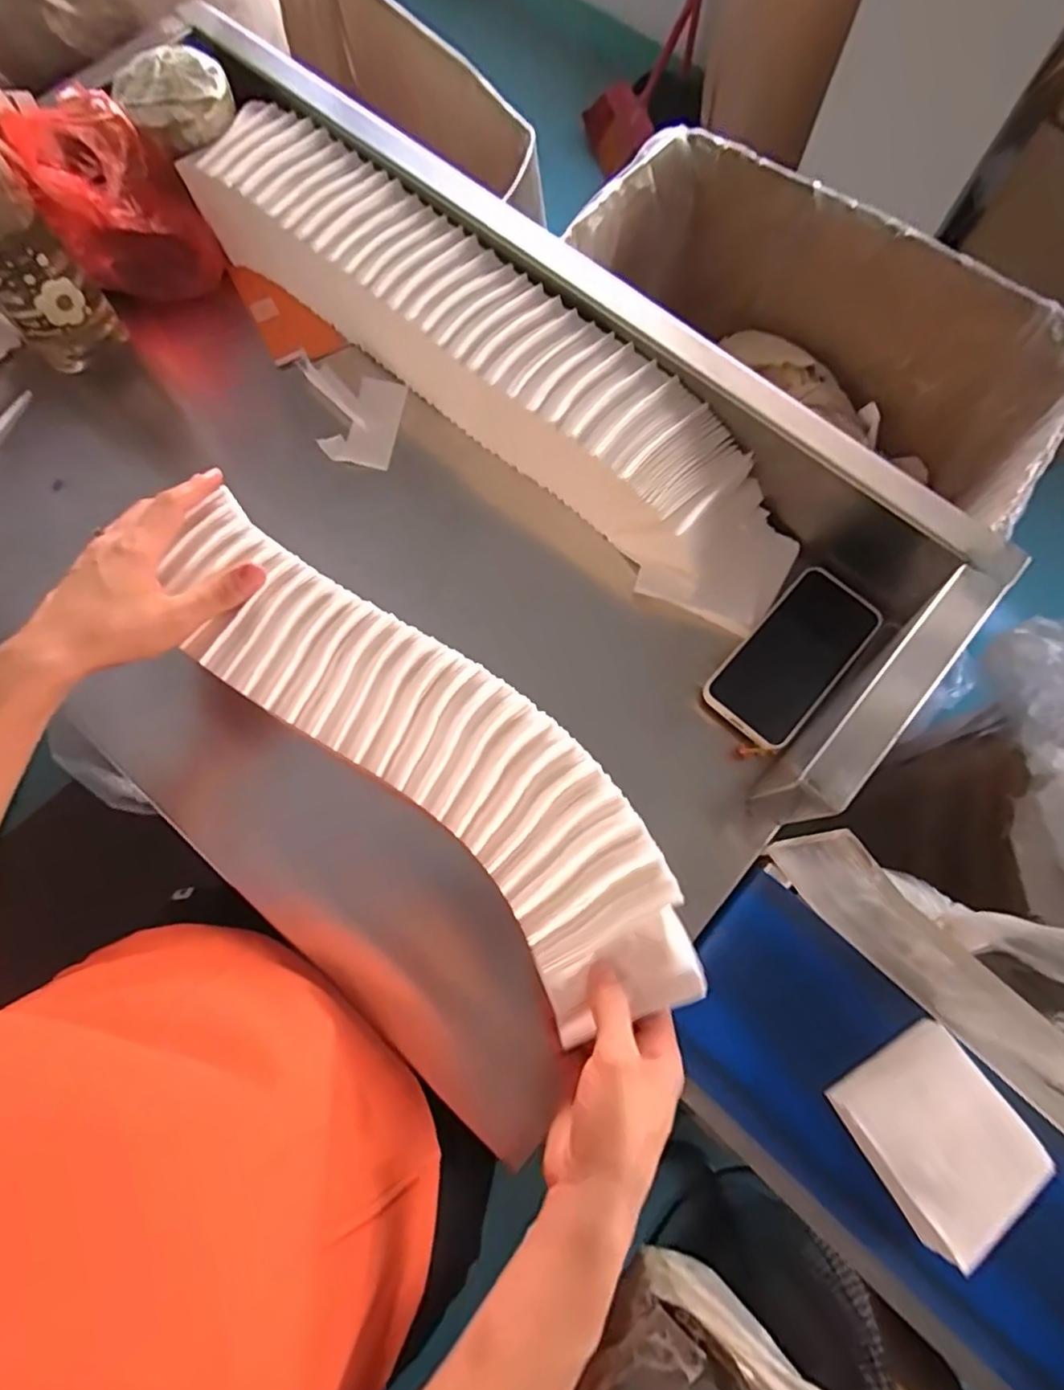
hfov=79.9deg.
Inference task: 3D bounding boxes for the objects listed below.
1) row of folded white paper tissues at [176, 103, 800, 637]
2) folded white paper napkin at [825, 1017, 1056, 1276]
[{"bbox_3d":[-0.039,-0.281,0.532,0.609,0.110,0.116,40,78,10],"label":"row of folded white paper tissues"},{"bbox_3d":[0.261,0.283,0.406,0.092,0.032,0.100,-31,77,-8],"label":"folded white paper napkin"}]

